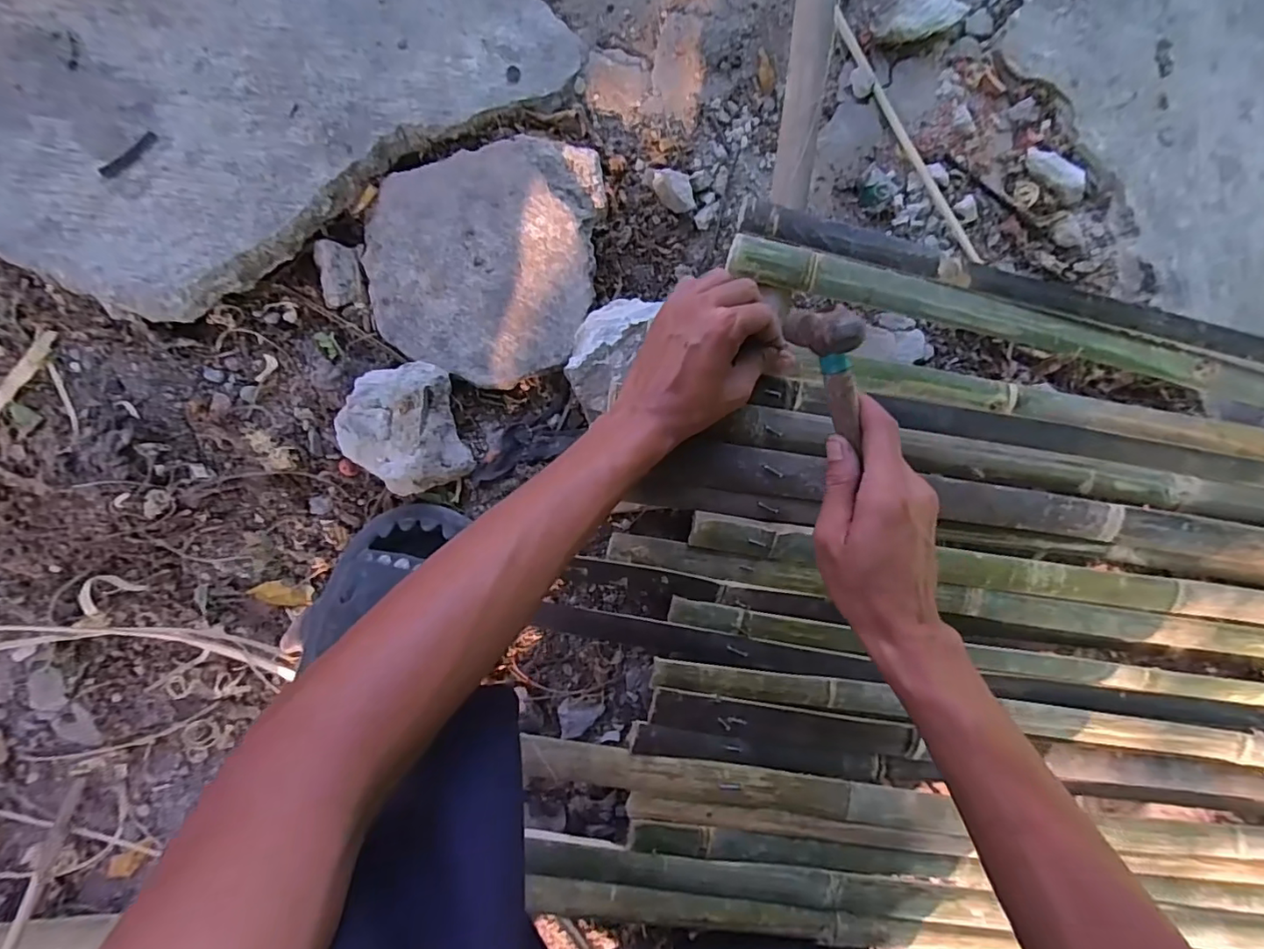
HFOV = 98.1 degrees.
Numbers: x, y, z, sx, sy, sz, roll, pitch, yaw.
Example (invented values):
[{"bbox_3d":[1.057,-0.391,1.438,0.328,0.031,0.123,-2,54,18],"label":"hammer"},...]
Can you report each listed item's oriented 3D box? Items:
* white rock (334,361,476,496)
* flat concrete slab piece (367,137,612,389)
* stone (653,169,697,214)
[{"bbox_3d":[-0.187,-0.036,0.447,0.083,0.046,0.100,-15,96,-3],"label":"white rock"},{"bbox_3d":[-0.128,-0.186,0.466,0.188,0.027,0.205,7,95,-5],"label":"flat concrete slab piece"},{"bbox_3d":[0.038,-0.257,0.498,0.030,0.016,0.040,-20,96,-2],"label":"stone"}]

